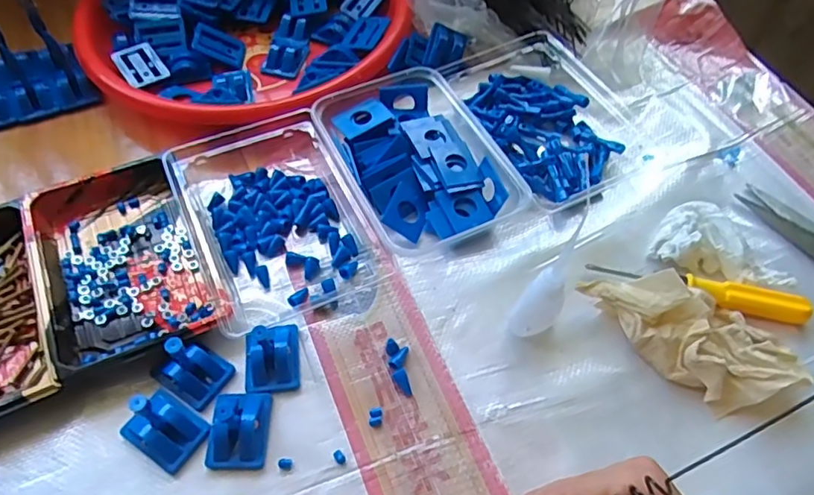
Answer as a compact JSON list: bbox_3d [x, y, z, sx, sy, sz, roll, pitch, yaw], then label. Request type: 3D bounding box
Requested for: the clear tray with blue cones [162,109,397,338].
[{"bbox_3d":[-0.101,-0.032,0.423,0.119,0.029,0.172,-23,59,-15],"label":"clear tray with blue cones"}]

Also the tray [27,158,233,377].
[{"bbox_3d":[-0.198,0.005,0.397,0.101,0.030,0.160,-23,59,-15],"label":"tray"}]

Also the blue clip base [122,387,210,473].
[{"bbox_3d":[-0.145,0.100,0.330,0.043,0.044,0.033,29,61,18],"label":"blue clip base"}]

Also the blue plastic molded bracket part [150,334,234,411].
[{"bbox_3d":[-0.137,0.069,0.350,0.042,0.041,0.034,28,60,18],"label":"blue plastic molded bracket part"}]

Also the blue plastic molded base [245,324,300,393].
[{"bbox_3d":[-0.087,0.068,0.364,0.033,0.025,0.042,-7,56,-5],"label":"blue plastic molded base"}]

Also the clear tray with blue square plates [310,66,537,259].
[{"bbox_3d":[0.005,-0.068,0.443,0.113,0.036,0.154,-20,58,-13],"label":"clear tray with blue square plates"}]

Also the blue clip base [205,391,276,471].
[{"bbox_3d":[-0.101,0.107,0.342,0.034,0.018,0.044,-1,56,-1],"label":"blue clip base"}]

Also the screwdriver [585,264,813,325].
[{"bbox_3d":[0.198,0.028,0.390,0.142,0.017,0.018,14,57,9],"label":"screwdriver"}]

